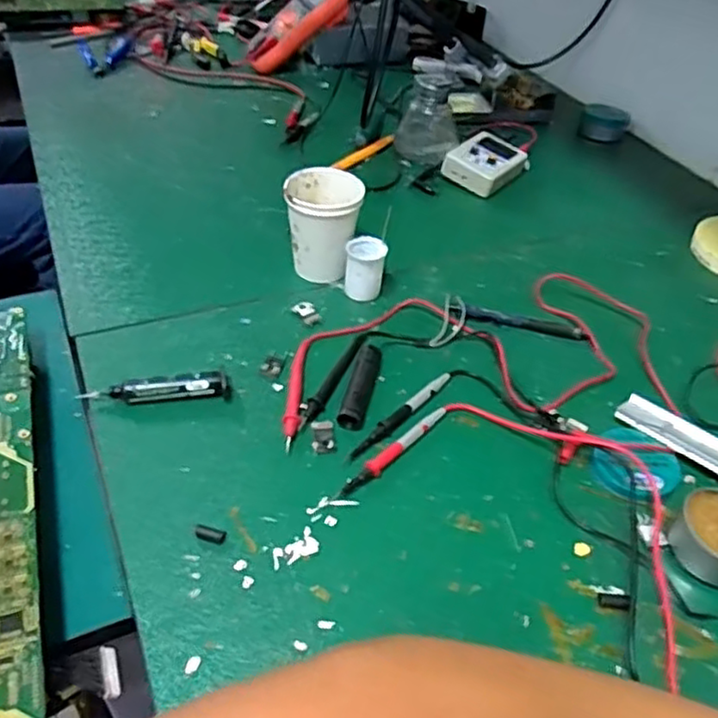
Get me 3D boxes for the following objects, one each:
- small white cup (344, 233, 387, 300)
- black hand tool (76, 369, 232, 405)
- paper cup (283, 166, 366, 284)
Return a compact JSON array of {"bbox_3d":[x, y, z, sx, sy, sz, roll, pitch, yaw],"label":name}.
[{"bbox_3d":[0.006,-0.085,0.650,0.036,0.052,0.037,3,43,-3],"label":"small white cup"},{"bbox_3d":[-0.159,0.024,0.536,0.111,0.022,0.020,-7,45,-13],"label":"black hand tool"},{"bbox_3d":[-0.034,-0.129,0.662,0.073,0.094,0.074,7,43,1],"label":"paper cup"}]

